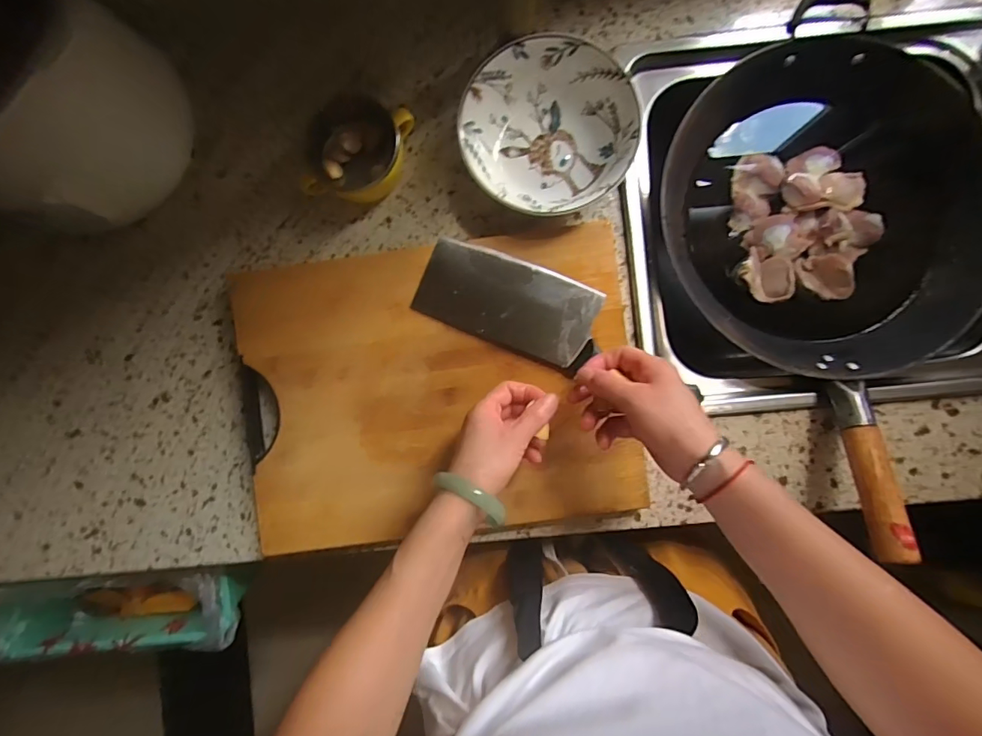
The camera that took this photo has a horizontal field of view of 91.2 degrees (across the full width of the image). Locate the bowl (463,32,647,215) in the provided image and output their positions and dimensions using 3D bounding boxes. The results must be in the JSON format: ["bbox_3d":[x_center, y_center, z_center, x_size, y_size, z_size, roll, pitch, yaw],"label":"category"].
[{"bbox_3d":[0.057,-0.234,0.489,0.166,0.054,0.164,0,88,1],"label":"bowl"}]

